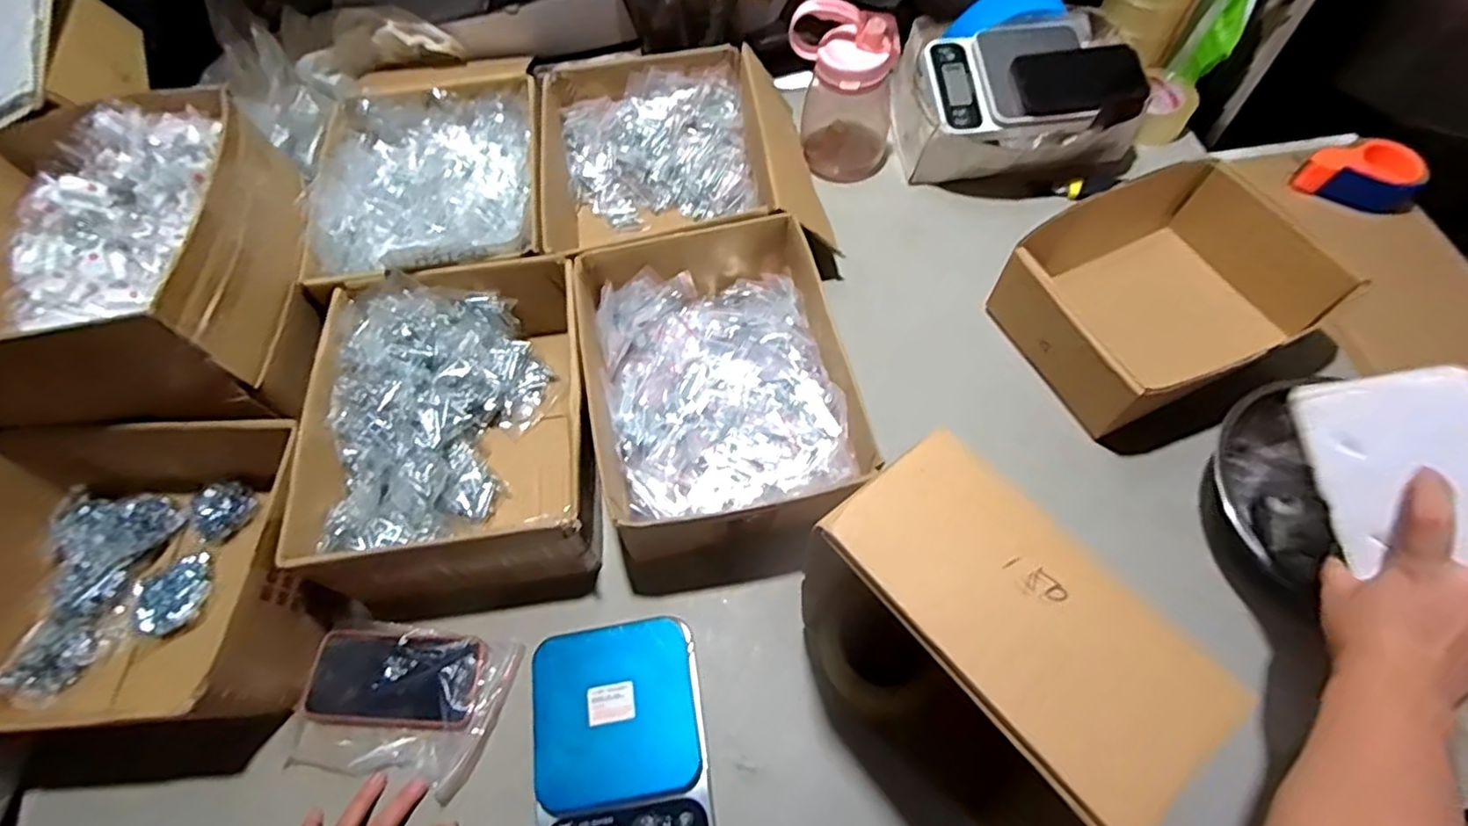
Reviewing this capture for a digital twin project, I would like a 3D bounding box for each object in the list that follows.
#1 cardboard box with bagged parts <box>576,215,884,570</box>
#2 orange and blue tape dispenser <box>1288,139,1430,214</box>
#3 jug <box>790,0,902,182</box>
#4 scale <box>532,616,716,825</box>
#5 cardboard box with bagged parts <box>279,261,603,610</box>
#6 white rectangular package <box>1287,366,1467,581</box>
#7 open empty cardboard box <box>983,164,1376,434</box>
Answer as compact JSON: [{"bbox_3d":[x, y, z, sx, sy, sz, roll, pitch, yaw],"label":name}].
[{"bbox_3d":[-0.020,-0.027,0.677,0.259,0.108,0.322,-14,62,-4],"label":"cardboard box with bagged parts"},{"bbox_3d":[0.880,-0.335,0.917,0.143,0.050,0.080,16,64,12],"label":"orange and blue tape dispenser"},{"bbox_3d":[0.150,-0.418,0.837,0.115,0.197,0.109,-33,65,-14],"label":"jug"},{"bbox_3d":[-0.099,0.288,0.563,0.141,0.031,0.193,-9,62,-2],"label":"scale"},{"bbox_3d":[-0.276,0.013,0.671,0.260,0.129,0.327,-6,61,0],"label":"cardboard box with bagged parts"},{"bbox_3d":[0.449,0.034,0.439,0.010,0.090,0.125,9,68,-40],"label":"white rectangular package"},{"bbox_3d":[0.464,-0.132,0.726,0.308,0.110,0.228,-25,63,-10],"label":"open empty cardboard box"}]

